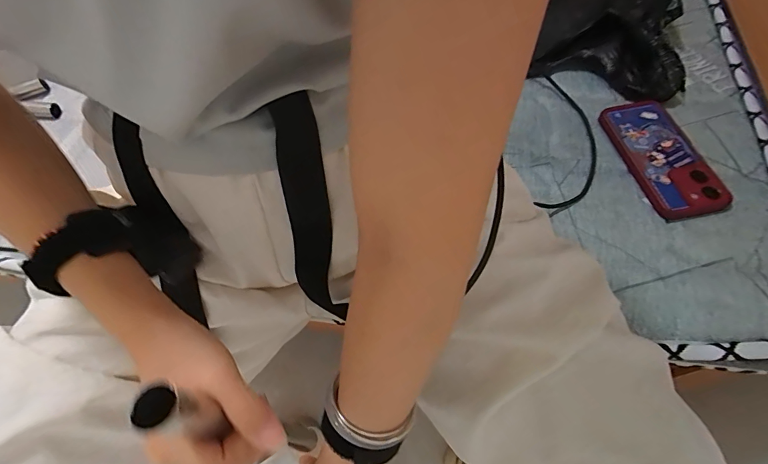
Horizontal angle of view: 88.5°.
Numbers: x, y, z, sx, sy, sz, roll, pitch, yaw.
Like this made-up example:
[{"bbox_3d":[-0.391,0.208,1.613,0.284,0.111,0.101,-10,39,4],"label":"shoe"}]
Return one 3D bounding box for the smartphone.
[{"bbox_3d":[0.327,-0.092,0.467,0.082,0.013,0.167,-12,61,-4],"label":"smartphone"}]

